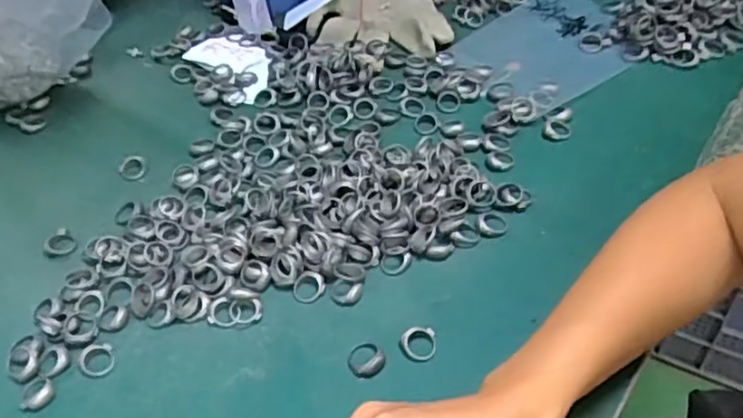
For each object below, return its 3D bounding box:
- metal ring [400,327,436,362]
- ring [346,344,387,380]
[{"bbox_3d":[0.031,0.087,0.438,0.022,0.008,0.021,-4,46,4],"label":"metal ring"},{"bbox_3d":[-0.004,0.098,0.435,0.024,0.006,0.024,-4,46,4],"label":"ring"}]

